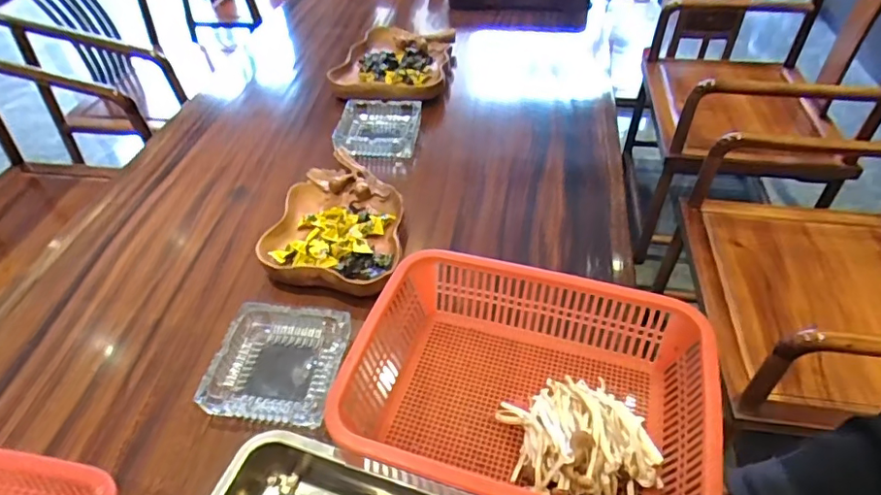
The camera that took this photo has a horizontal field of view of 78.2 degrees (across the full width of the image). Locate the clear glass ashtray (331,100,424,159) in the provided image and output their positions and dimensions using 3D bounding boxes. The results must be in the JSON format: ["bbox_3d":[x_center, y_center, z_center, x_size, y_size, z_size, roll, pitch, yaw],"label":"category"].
[{"bbox_3d":[-0.120,-0.225,1.045,0.154,0.052,0.156,4,44,6],"label":"clear glass ashtray"}]

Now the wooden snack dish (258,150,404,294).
[{"bbox_3d":[-0.145,-0.041,0.859,0.207,0.049,0.288,8,45,10],"label":"wooden snack dish"}]

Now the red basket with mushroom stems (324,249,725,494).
[{"bbox_3d":[0.087,0.156,0.597,0.369,0.100,0.274,12,46,13],"label":"red basket with mushroom stems"}]

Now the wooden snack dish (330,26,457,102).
[{"bbox_3d":[-0.098,-0.414,1.215,0.243,0.033,0.326,8,45,9],"label":"wooden snack dish"}]

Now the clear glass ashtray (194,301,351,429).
[{"bbox_3d":[-0.199,0.144,0.669,0.151,0.044,0.151,4,44,5],"label":"clear glass ashtray"}]

